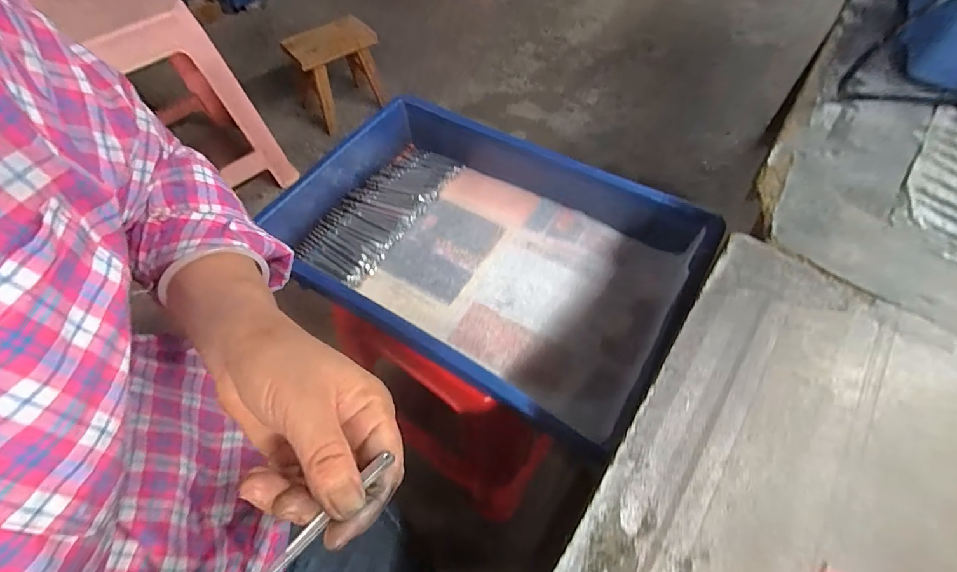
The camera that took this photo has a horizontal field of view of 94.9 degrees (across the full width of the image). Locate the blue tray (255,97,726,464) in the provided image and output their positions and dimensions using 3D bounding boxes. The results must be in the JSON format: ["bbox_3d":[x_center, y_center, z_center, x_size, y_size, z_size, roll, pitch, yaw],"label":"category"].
[{"bbox_3d":[-0.008,-0.048,0.497,0.428,0.080,0.277,28,62,16],"label":"blue tray"}]

